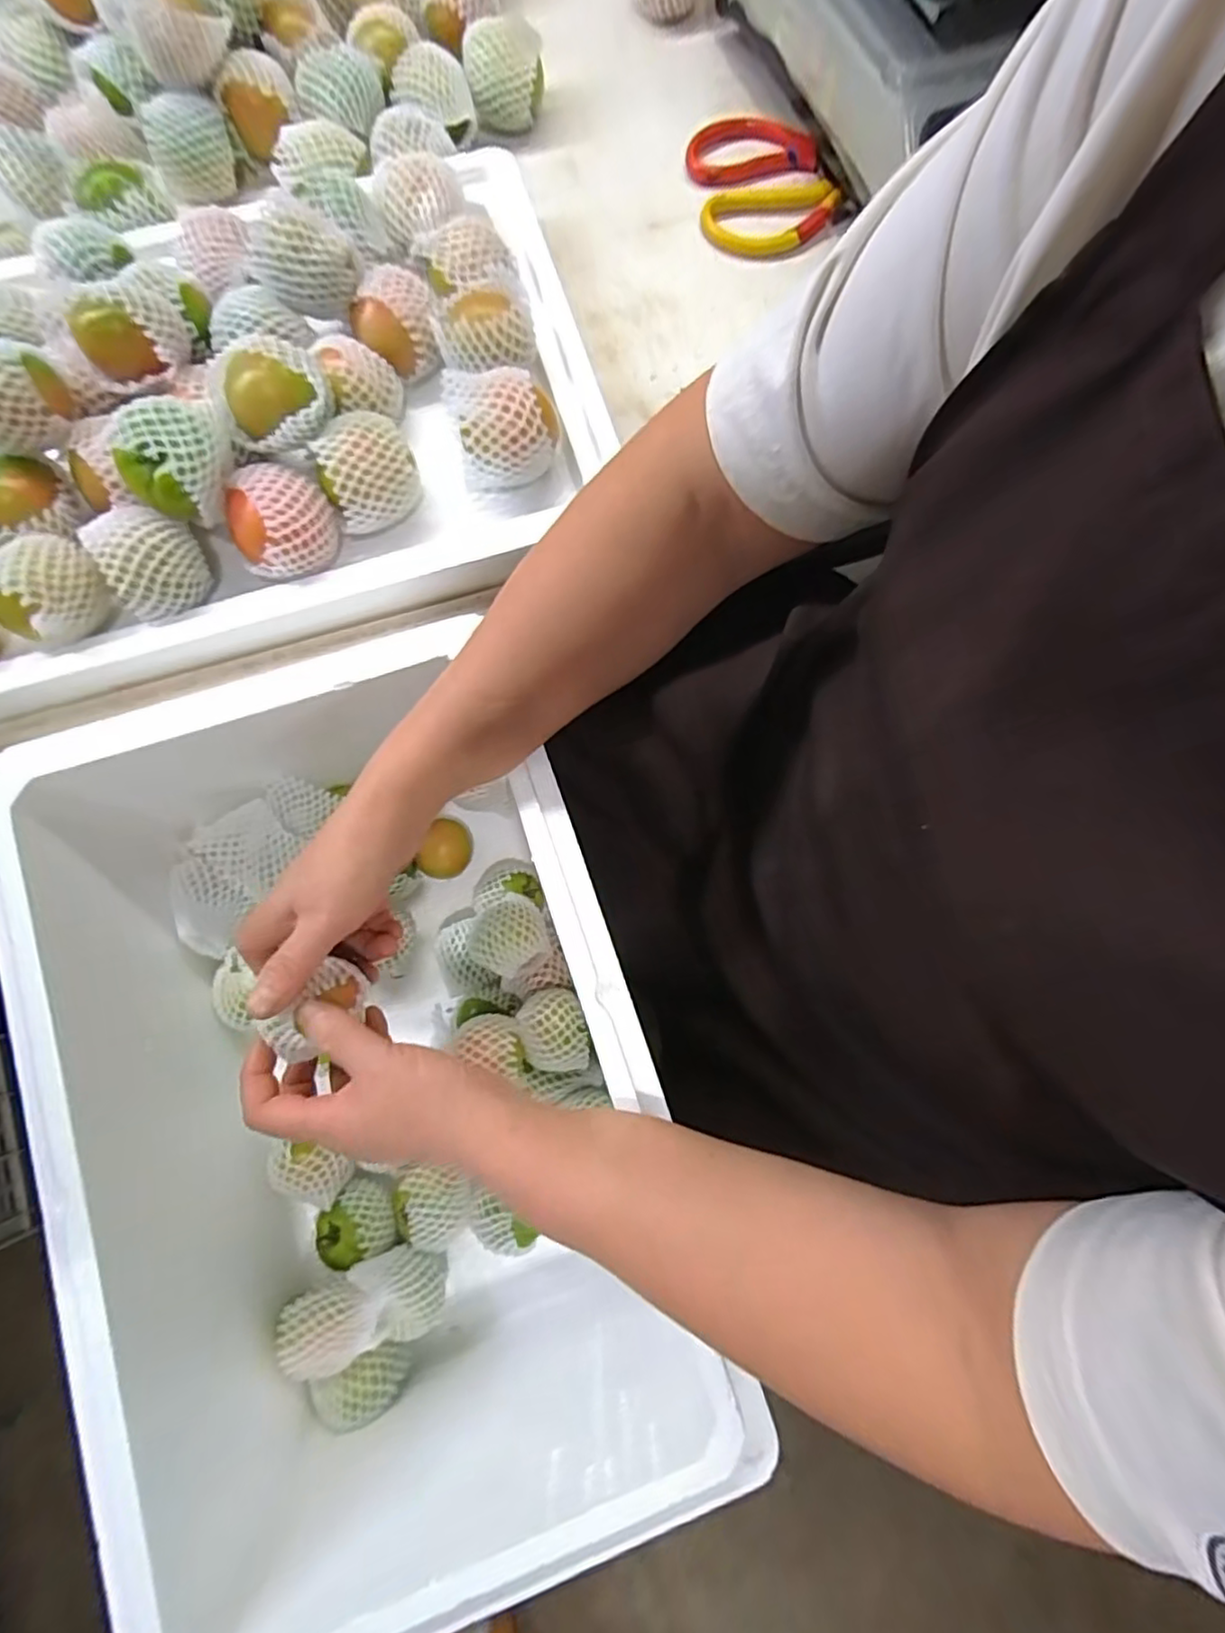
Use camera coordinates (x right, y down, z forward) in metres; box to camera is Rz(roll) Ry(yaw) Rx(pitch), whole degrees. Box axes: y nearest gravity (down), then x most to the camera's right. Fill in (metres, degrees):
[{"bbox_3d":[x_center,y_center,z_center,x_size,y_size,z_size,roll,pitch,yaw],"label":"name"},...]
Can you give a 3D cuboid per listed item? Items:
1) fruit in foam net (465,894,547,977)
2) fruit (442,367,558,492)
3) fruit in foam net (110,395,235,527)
[{"bbox_3d":[-0.078,0.087,0.481,0.056,0.046,0.054,0,79,-1],"label":"fruit in foam net"},{"bbox_3d":[-0.070,-0.247,0.409,0.062,0.056,0.060,0,79,-1],"label":"fruit"},{"bbox_3d":[-0.243,-0.201,0.367,0.063,0.043,0.047,-44,82,-9],"label":"fruit in foam net"}]

